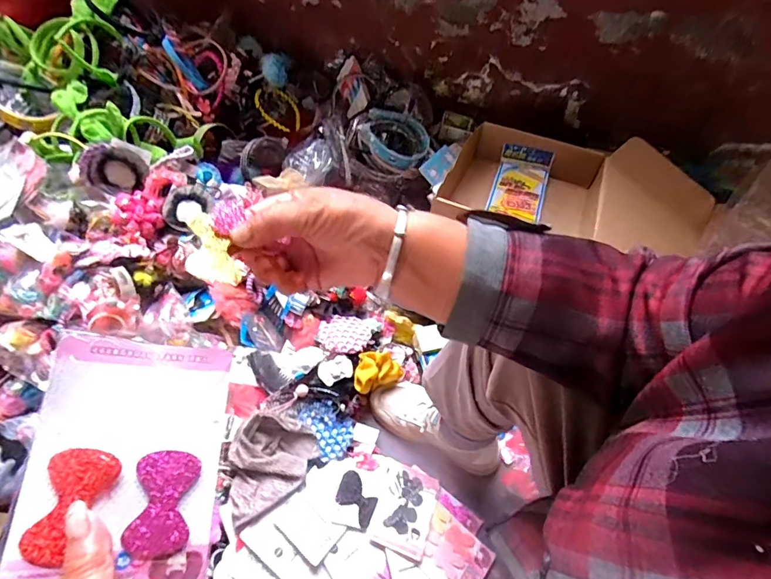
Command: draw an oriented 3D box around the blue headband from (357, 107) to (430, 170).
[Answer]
[{"bbox_3d":[0.020,-0.341,0.995,0.154,0.061,0.128,16,58,5],"label":"blue headband"}]

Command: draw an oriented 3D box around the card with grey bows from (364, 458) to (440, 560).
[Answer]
[{"bbox_3d":[0.033,0.346,0.707,0.091,0.005,0.128,25,50,3],"label":"card with grey bows"}]

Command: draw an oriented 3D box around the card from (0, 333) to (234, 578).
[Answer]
[{"bbox_3d":[-0.143,0.097,0.250,0.096,0.006,0.139,12,67,-27],"label":"card"}]

